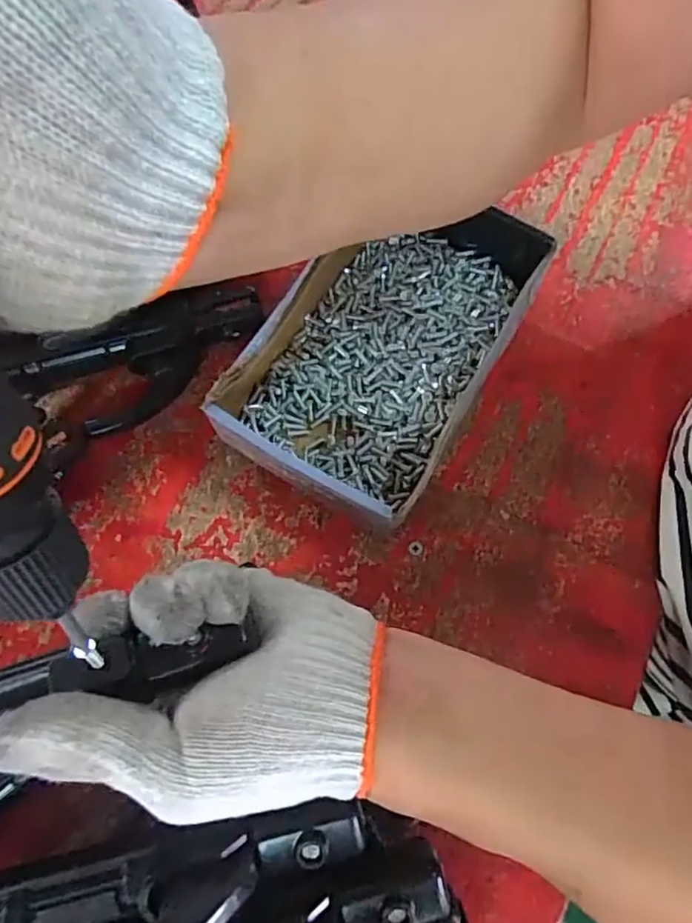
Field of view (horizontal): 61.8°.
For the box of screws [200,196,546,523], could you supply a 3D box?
[{"bbox_3d":[0.020,-0.078,0.352,0.132,0.051,0.215,29,74,10],"label":"box of screws"}]

